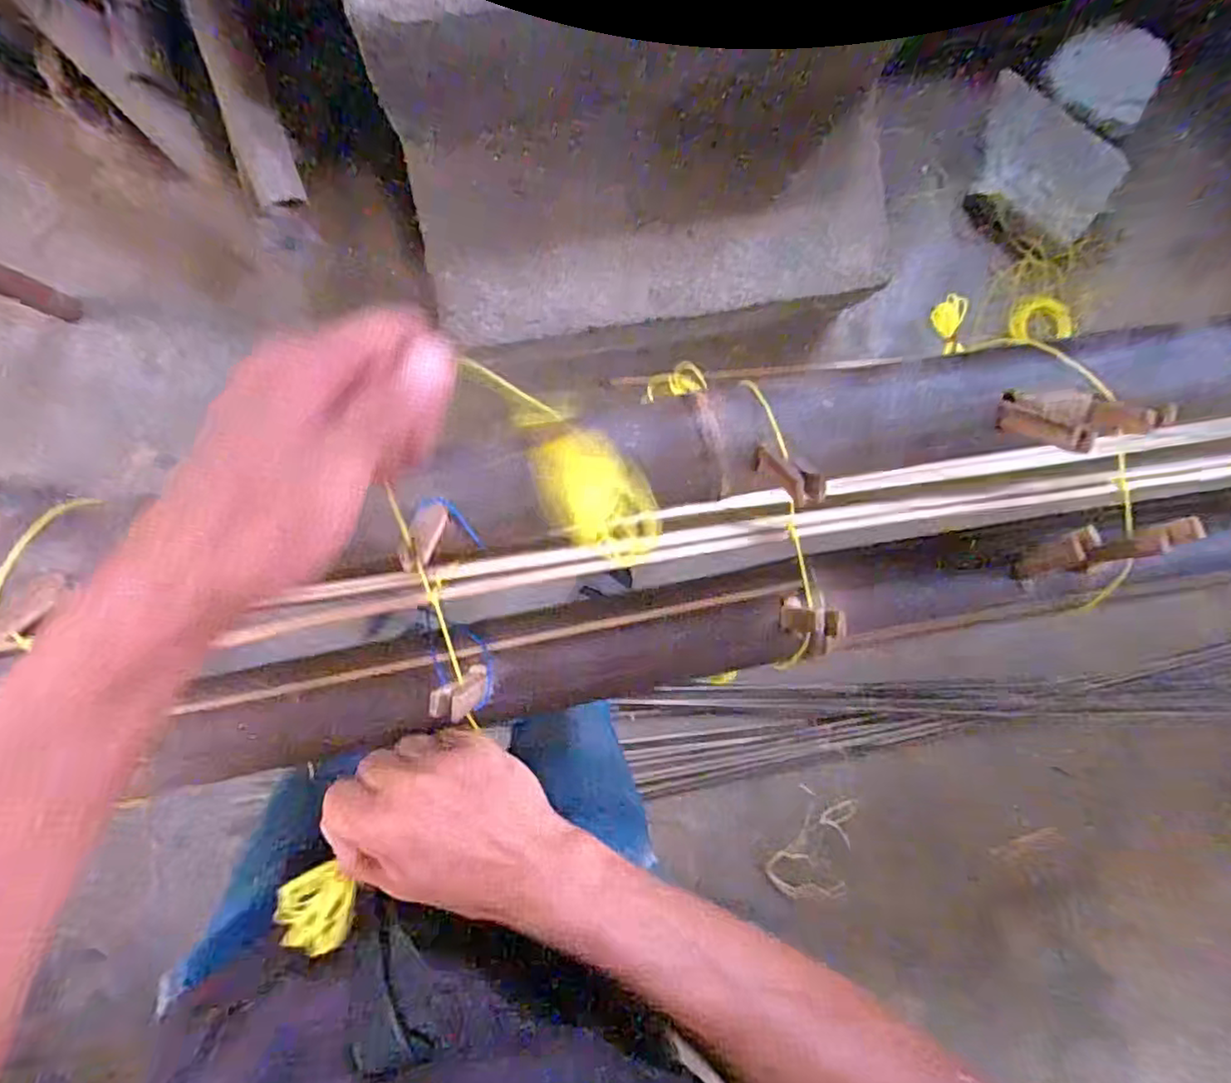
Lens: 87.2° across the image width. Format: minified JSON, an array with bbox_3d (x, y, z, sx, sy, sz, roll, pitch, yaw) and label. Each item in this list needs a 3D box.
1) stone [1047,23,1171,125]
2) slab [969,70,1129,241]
[{"bbox_3d":[0.851,-0.805,1.125,0.176,0.101,0.135,39,90,-9],"label":"stone"},{"bbox_3d":[0.772,-0.693,1.187,0.281,0.045,0.177,42,116,6],"label":"slab"}]

